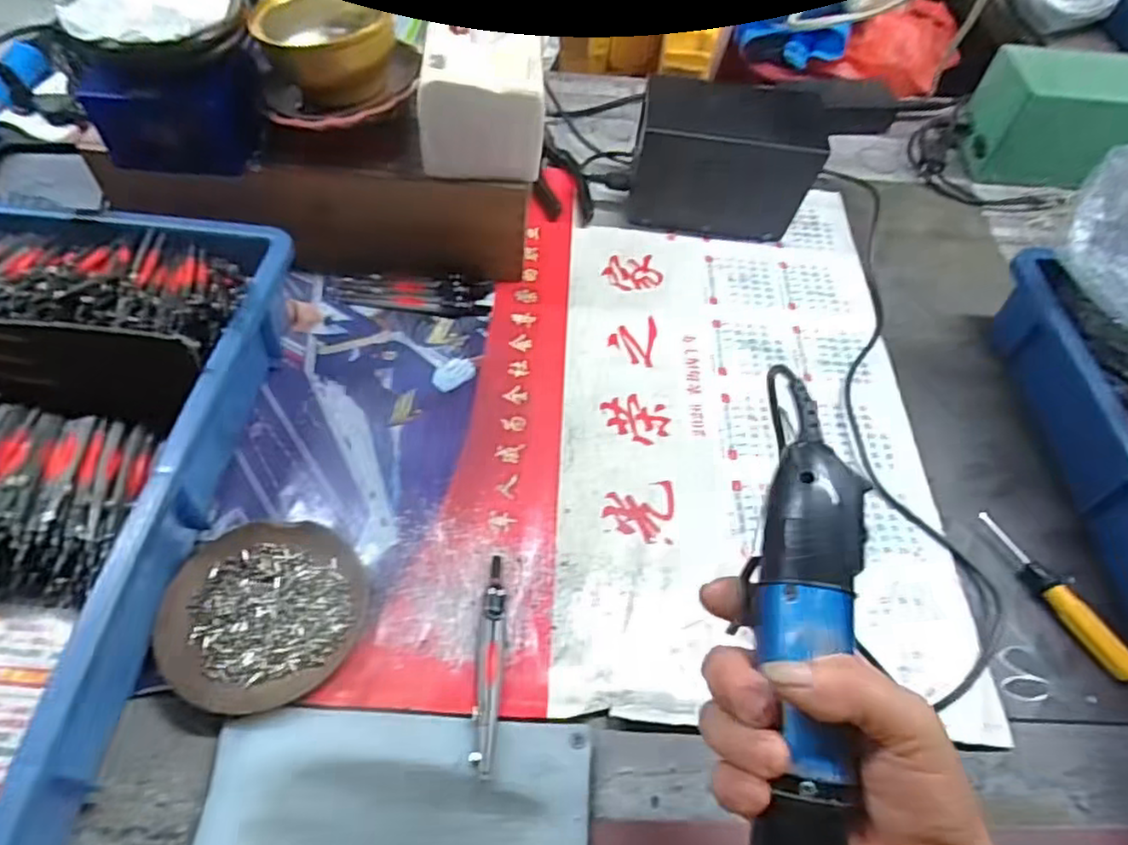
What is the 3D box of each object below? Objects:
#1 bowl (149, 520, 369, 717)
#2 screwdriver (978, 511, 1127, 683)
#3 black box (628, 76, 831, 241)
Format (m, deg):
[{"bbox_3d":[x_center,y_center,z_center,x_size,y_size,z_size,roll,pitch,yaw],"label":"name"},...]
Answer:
[{"bbox_3d":[-0.177,0.112,0.405,0.110,0.015,0.112,2,53,-3],"label":"bowl"},{"bbox_3d":[0.324,0.111,0.448,0.015,0.015,0.122,-19,57,-18],"label":"screwdriver"},{"bbox_3d":[0.149,-0.242,0.627,0.157,0.121,0.095,14,54,6],"label":"black box"}]

